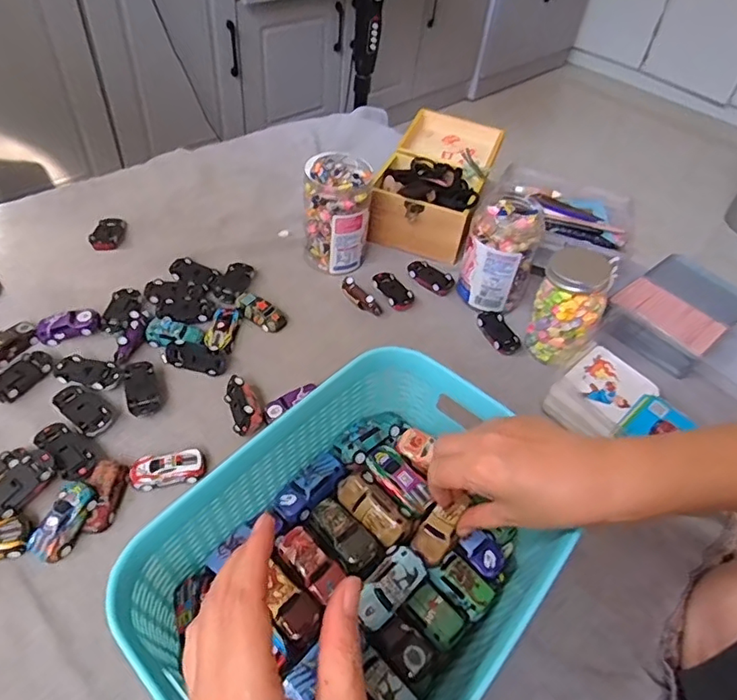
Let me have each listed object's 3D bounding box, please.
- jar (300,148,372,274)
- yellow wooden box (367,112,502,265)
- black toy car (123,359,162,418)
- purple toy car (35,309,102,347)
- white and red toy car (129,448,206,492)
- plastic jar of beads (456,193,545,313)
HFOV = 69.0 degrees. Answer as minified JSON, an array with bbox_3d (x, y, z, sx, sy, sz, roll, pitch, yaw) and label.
[{"bbox_3d":[-0.042,-0.172,0.684,0.085,0.125,0.079,3,48,-4],"label":"jar"},{"bbox_3d":[0.100,-0.256,0.799,0.141,0.073,0.266,18,49,9],"label":"yellow wooden box"},{"bbox_3d":[-0.231,0.041,0.548,0.030,0.019,0.061,-14,51,-18],"label":"black toy car"},{"bbox_3d":[-0.328,-0.027,0.585,0.063,0.020,0.029,-14,51,-18],"label":"purple toy car"},{"bbox_3d":[-0.183,0.111,0.491,0.063,0.022,0.028,-7,50,-13],"label":"white and red toy car"},{"bbox_3d":[0.162,-0.119,0.657,0.078,0.118,0.085,3,48,-4],"label":"plastic jar of beads"}]

